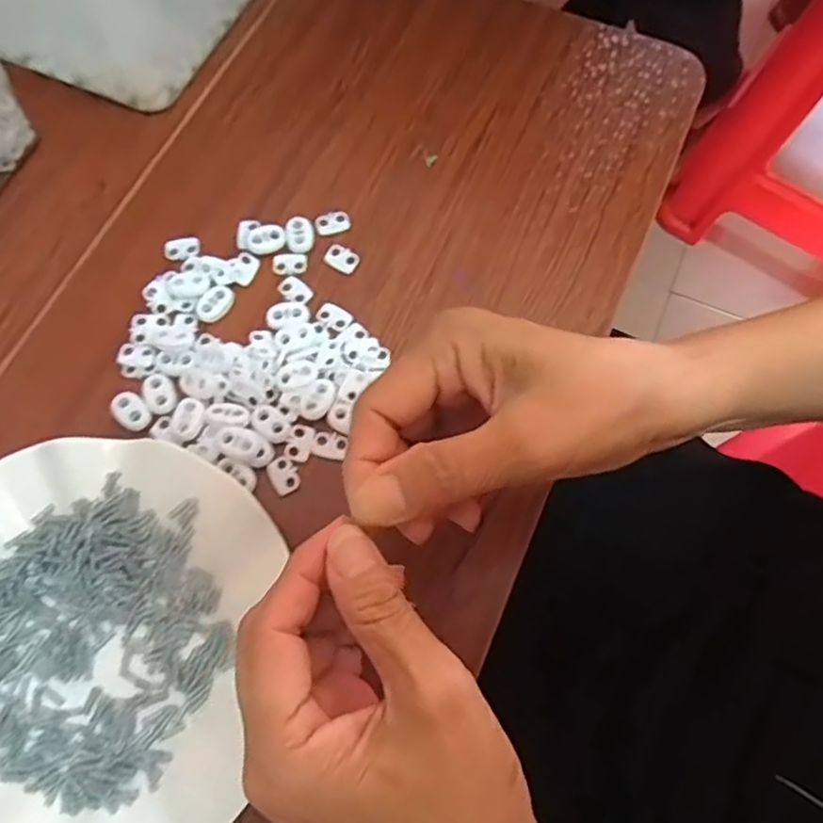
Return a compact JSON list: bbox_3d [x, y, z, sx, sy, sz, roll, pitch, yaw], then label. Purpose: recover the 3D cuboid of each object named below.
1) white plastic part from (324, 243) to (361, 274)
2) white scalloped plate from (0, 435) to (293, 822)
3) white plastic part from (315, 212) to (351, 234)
[{"bbox_3d":[-0.039,-0.087,0.367,0.020,0.004,0.014,32,73,11],"label":"white plastic part"},{"bbox_3d":[-0.149,0.105,0.284,0.162,0.023,0.180,4,70,1],"label":"white scalloped plate"},{"bbox_3d":[-0.045,-0.110,0.375,0.021,0.004,0.012,-17,71,-7],"label":"white plastic part"}]

